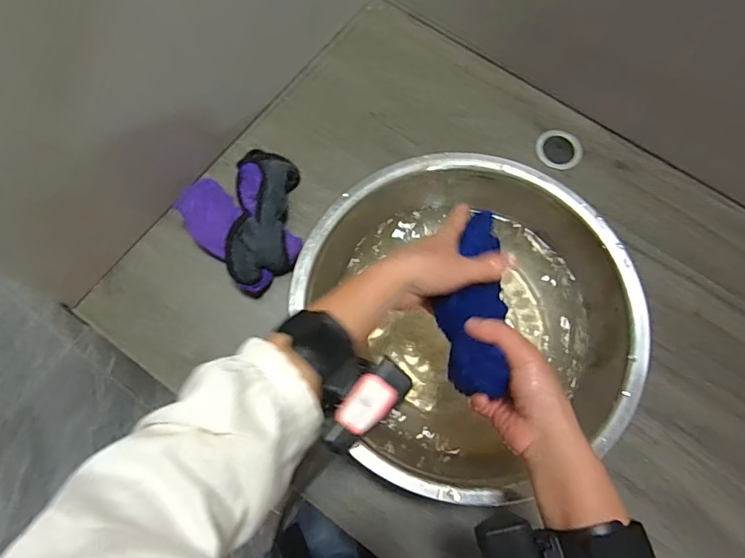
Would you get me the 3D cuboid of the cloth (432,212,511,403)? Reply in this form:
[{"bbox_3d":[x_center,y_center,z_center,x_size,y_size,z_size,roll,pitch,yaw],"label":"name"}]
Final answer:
[{"bbox_3d":[0.082,0.016,0.380,0.052,0.038,0.159,10,56,2],"label":"cloth"}]

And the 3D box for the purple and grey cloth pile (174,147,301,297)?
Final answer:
[{"bbox_3d":[-0.132,-0.076,0.547,0.149,0.054,0.146,44,76,11],"label":"purple and grey cloth pile"}]

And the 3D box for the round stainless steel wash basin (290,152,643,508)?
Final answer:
[{"bbox_3d":[0.098,0.030,0.503,0.315,0.092,0.307,1,72,-2],"label":"round stainless steel wash basin"}]

